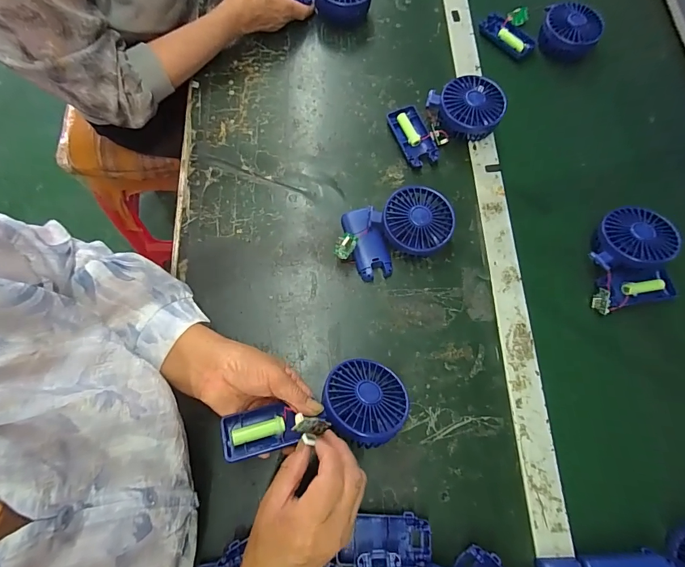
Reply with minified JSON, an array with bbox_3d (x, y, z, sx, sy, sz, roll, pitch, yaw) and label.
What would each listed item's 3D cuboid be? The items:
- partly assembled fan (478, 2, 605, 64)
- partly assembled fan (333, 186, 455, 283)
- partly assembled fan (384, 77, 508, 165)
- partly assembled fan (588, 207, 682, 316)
[{"bbox_3d":[0.319,-0.407,0.613,0.171,0.046,0.079,16,73,18],"label":"partly assembled fan"},{"bbox_3d":[0.063,-0.063,0.474,0.145,0.041,0.089,-15,74,-6],"label":"partly assembled fan"},{"bbox_3d":[0.146,-0.232,0.527,0.142,0.047,0.088,-22,75,-8],"label":"partly assembled fan"},{"bbox_3d":[0.363,-0.034,0.476,0.105,0.049,0.120,-9,74,-4],"label":"partly assembled fan"}]

